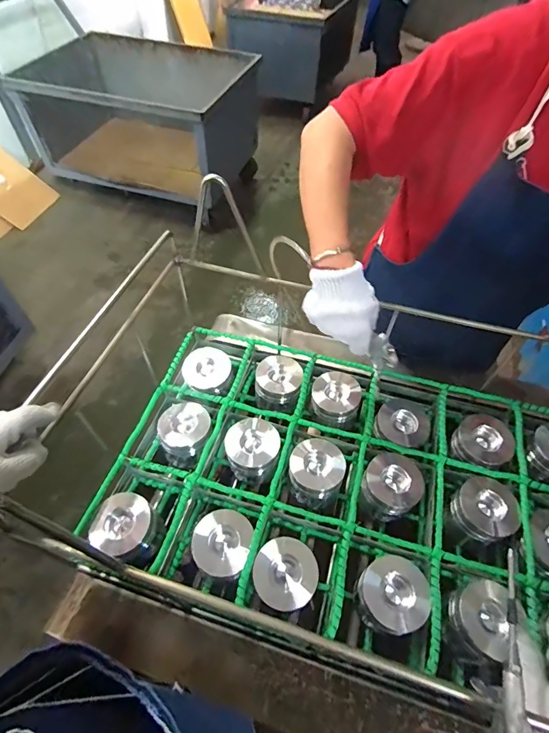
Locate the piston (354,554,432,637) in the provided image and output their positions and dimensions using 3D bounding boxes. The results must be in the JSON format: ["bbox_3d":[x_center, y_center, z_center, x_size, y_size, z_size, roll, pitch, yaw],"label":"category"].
[{"bbox_3d":[0.171,0.338,0.575,0.090,0.084,0.092,1,55,-1],"label":"piston"}]

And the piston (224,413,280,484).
[{"bbox_3d":[-0.039,0.149,0.702,0.091,0.084,0.091,1,55,-1],"label":"piston"}]

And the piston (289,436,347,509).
[{"bbox_3d":[0.071,0.183,0.687,0.094,0.086,0.104,7,55,4],"label":"piston"}]

